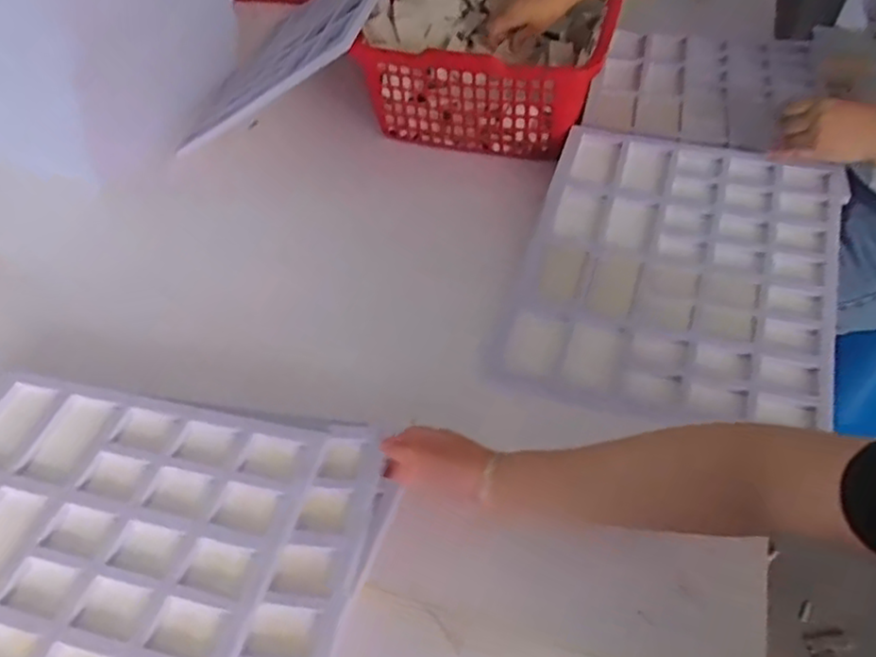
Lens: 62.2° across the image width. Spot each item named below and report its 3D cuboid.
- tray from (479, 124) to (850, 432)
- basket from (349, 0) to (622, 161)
[{"bbox_3d":[0.272,-0.069,0.840,0.342,0.035,0.405,15,60,13],"label":"tray"},{"bbox_3d":[0.103,-0.459,1.118,0.330,0.205,0.449,15,49,15],"label":"basket"}]

